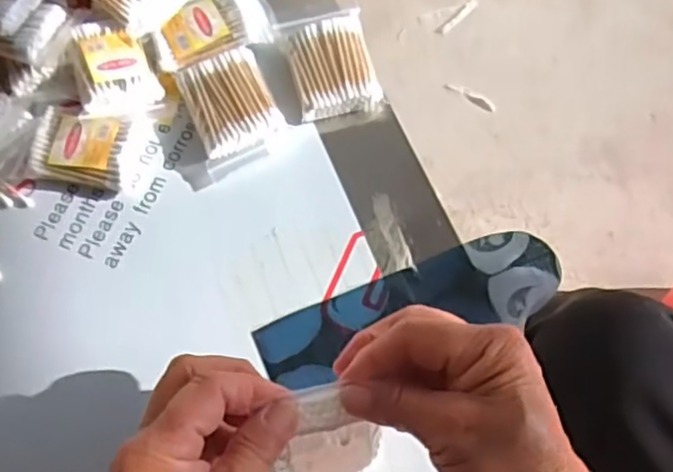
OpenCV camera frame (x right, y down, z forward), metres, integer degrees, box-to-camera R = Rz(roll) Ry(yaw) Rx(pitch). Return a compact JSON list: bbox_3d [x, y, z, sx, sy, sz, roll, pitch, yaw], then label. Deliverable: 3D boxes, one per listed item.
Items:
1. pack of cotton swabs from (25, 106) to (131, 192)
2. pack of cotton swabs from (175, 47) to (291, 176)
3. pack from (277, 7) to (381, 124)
[{"bbox_3d":[-0.179,-0.062,0.472,0.070,0.015,0.051,11,68,10],"label":"pack of cotton swabs"},{"bbox_3d":[-0.074,-0.093,0.475,0.059,0.012,0.084,-23,72,-7],"label":"pack of cotton swabs"},{"bbox_3d":[-0.005,-0.128,0.486,0.060,0.011,0.088,-15,66,-2],"label":"pack"}]

